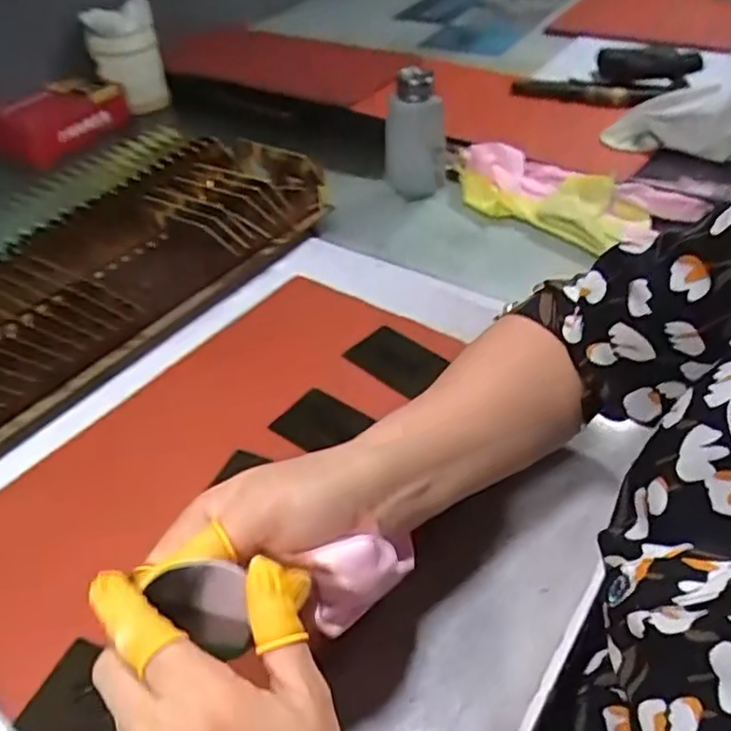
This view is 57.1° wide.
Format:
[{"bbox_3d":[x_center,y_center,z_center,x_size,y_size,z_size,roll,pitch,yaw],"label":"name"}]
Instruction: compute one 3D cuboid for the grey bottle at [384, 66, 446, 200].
[{"bbox_3d":[0.054,-0.241,0.712,0.065,0.129,0.048,-3,42,1],"label":"grey bottle"}]

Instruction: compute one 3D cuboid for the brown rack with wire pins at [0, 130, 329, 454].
[{"bbox_3d":[-0.277,-0.055,0.554,0.200,0.098,0.540,25,50,28],"label":"brown rack with wire pins"}]

